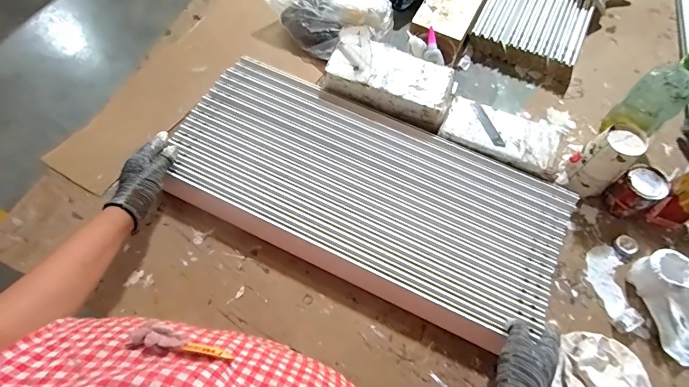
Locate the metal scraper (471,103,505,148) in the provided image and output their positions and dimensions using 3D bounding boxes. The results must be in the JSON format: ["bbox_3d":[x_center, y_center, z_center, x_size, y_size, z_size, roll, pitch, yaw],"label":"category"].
[{"bbox_3d":[0.254,-0.121,0.673,0.017,0.004,0.098,-19,64,-1],"label":"metal scraper"}]

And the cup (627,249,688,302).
[{"bbox_3d":[0.479,0.125,0.577,0.062,0.070,0.065,1,66,-1],"label":"cup"}]

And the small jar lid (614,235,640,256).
[{"bbox_3d":[0.467,0.085,0.628,0.033,0.008,0.031,1,66,-1],"label":"small jar lid"}]

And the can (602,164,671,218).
[{"bbox_3d":[0.487,-0.006,0.636,0.073,0.067,0.064,-28,70,-13],"label":"can"}]

